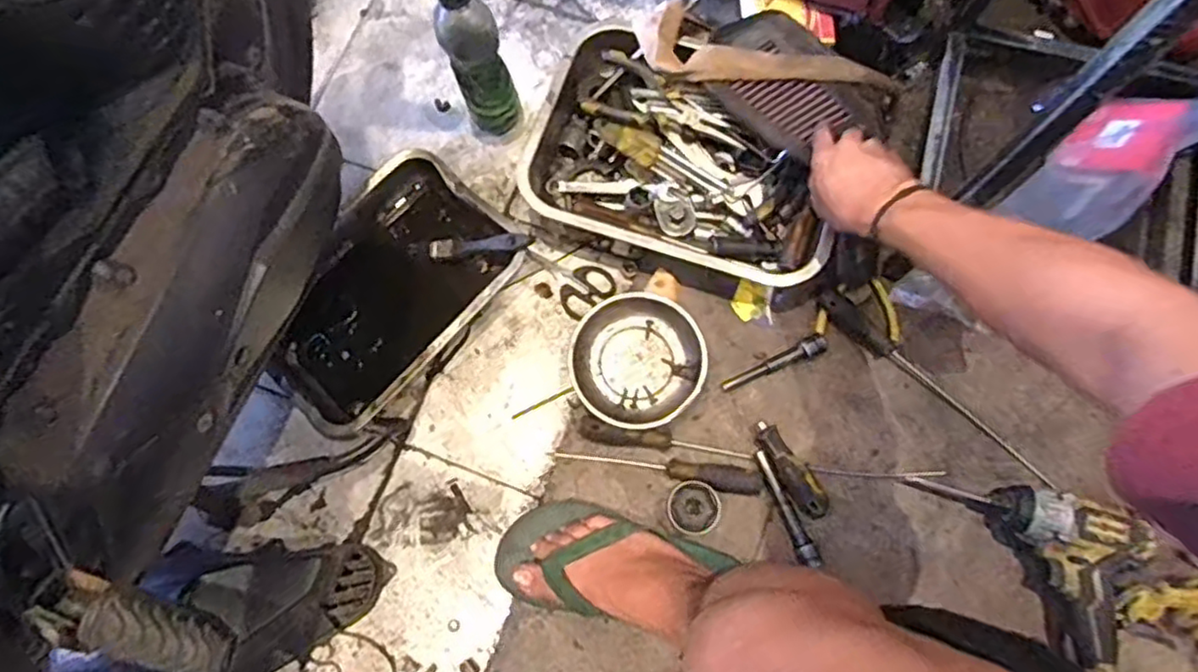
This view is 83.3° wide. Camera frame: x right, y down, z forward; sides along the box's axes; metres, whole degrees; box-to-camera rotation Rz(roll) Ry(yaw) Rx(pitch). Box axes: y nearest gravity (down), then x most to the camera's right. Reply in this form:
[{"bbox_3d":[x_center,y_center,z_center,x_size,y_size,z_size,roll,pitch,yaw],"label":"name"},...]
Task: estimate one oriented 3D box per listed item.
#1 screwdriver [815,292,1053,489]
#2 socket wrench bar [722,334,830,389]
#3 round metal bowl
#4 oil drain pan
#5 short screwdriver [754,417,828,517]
[{"bbox_3d":[0.366,0.052,0.729,0.303,0.023,0.033,41,78,9],"label":"screwdriver"},{"bbox_3d":[0.195,0.030,0.748,0.123,0.018,0.022,-26,76,5],"label":"socket wrench bar"},{"bbox_3d":[0.041,0.027,0.743,0.141,0.032,0.145,0,74,-1],"label":"round metal bowl"},{"bbox_3d":[-0.249,-0.052,0.785,0.208,0.067,0.305,40,77,9],"label":"oil drain pan"},{"bbox_3d":[0.203,0.140,0.713,0.035,0.028,0.109,-28,77,-8],"label":"short screwdriver"}]

